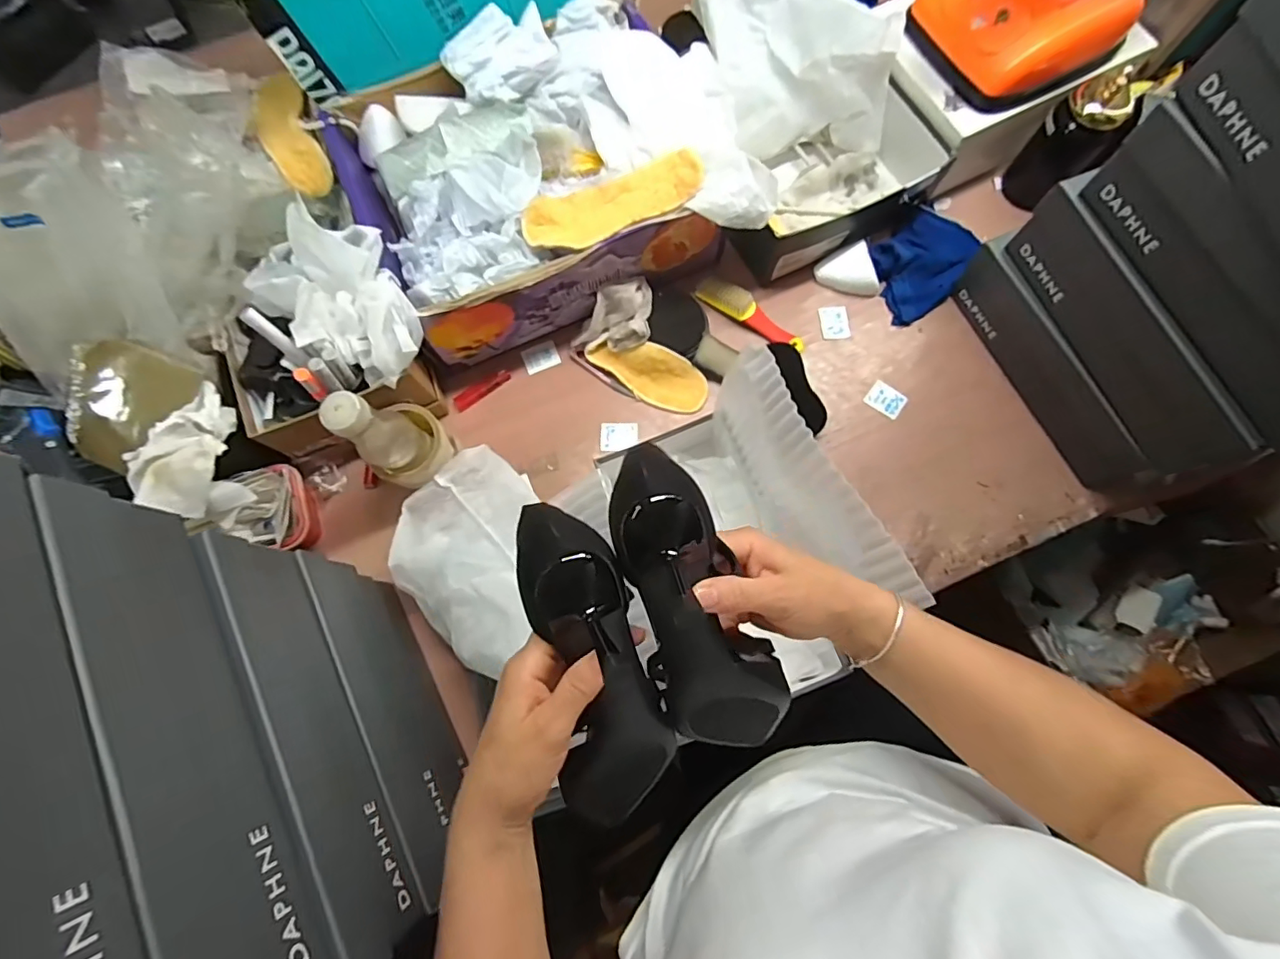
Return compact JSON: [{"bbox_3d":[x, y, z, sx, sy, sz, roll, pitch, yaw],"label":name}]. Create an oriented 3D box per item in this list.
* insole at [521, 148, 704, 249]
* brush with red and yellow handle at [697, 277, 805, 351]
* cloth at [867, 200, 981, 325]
[{"bbox_3d":[-0.027,-0.296,0.590,0.199,0.018,0.062,-19,76,-3],"label":"insole"},{"bbox_3d":[0.145,-0.214,0.711,0.153,0.027,0.033,32,79,9],"label":"brush with red and yellow handle"},{"bbox_3d":[0.370,-0.287,0.716,0.148,0.037,0.120,-32,77,-6],"label":"cloth"}]

